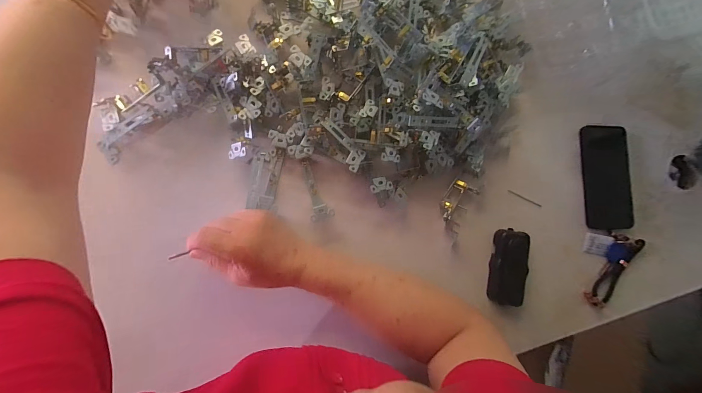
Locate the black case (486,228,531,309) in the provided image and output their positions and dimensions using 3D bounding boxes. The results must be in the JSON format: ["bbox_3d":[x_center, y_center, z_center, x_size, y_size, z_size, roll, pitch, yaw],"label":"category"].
[{"bbox_3d":[0.232,0.104,0.446,0.054,0.019,0.108,7,85,-8],"label":"black case"}]

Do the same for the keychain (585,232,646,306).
[{"bbox_3d":[0.404,0.114,0.475,0.095,0.021,0.119,18,84,-7],"label":"keychain"}]

